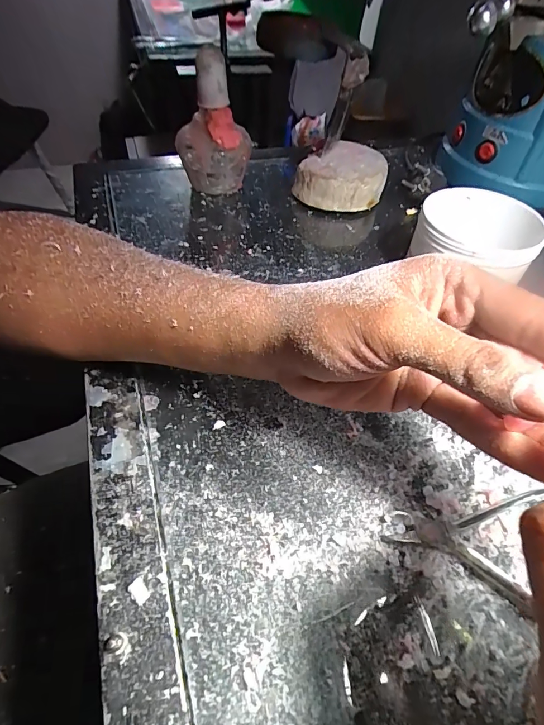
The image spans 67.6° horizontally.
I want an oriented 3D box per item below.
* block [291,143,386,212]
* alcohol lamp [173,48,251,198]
[{"bbox_3d":[0.070,-0.191,0.418,0.086,0.043,0.082,11,51,5],"label":"block"},{"bbox_3d":[-0.057,-0.225,0.389,0.070,0.117,0.062,-5,51,-8],"label":"alcohol lamp"}]

